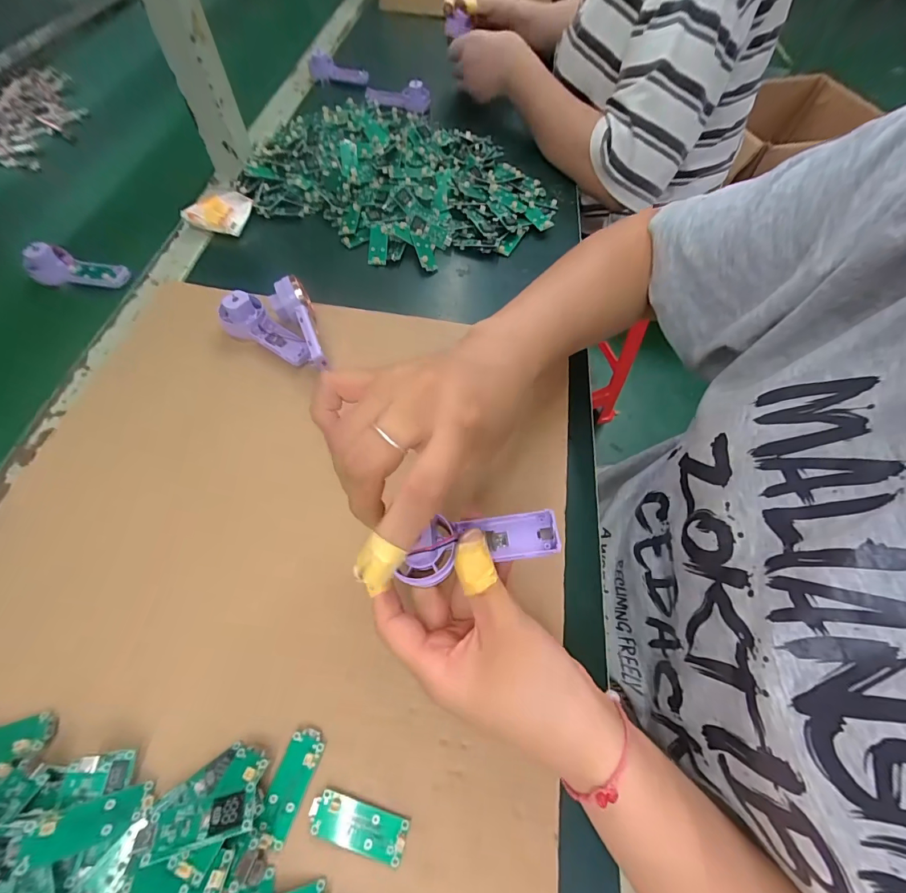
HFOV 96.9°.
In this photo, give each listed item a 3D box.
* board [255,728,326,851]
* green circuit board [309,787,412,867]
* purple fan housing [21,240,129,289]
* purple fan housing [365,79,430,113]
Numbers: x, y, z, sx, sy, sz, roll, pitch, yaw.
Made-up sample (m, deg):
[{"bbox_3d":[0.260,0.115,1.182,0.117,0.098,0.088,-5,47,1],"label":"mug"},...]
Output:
[{"bbox_3d":[-0.087,0.181,0.215,0.018,0.005,0.050,17,62,7],"label":"board"},{"bbox_3d":[-0.050,0.197,0.208,0.051,0.005,0.019,15,61,6],"label":"green circuit board"},{"bbox_3d":[-0.370,-0.176,0.394,0.088,0.029,0.032,11,61,4],"label":"purple fan housing"},{"bbox_3d":[-0.087,-0.538,0.608,0.111,0.043,0.023,23,62,10],"label":"purple fan housing"}]

